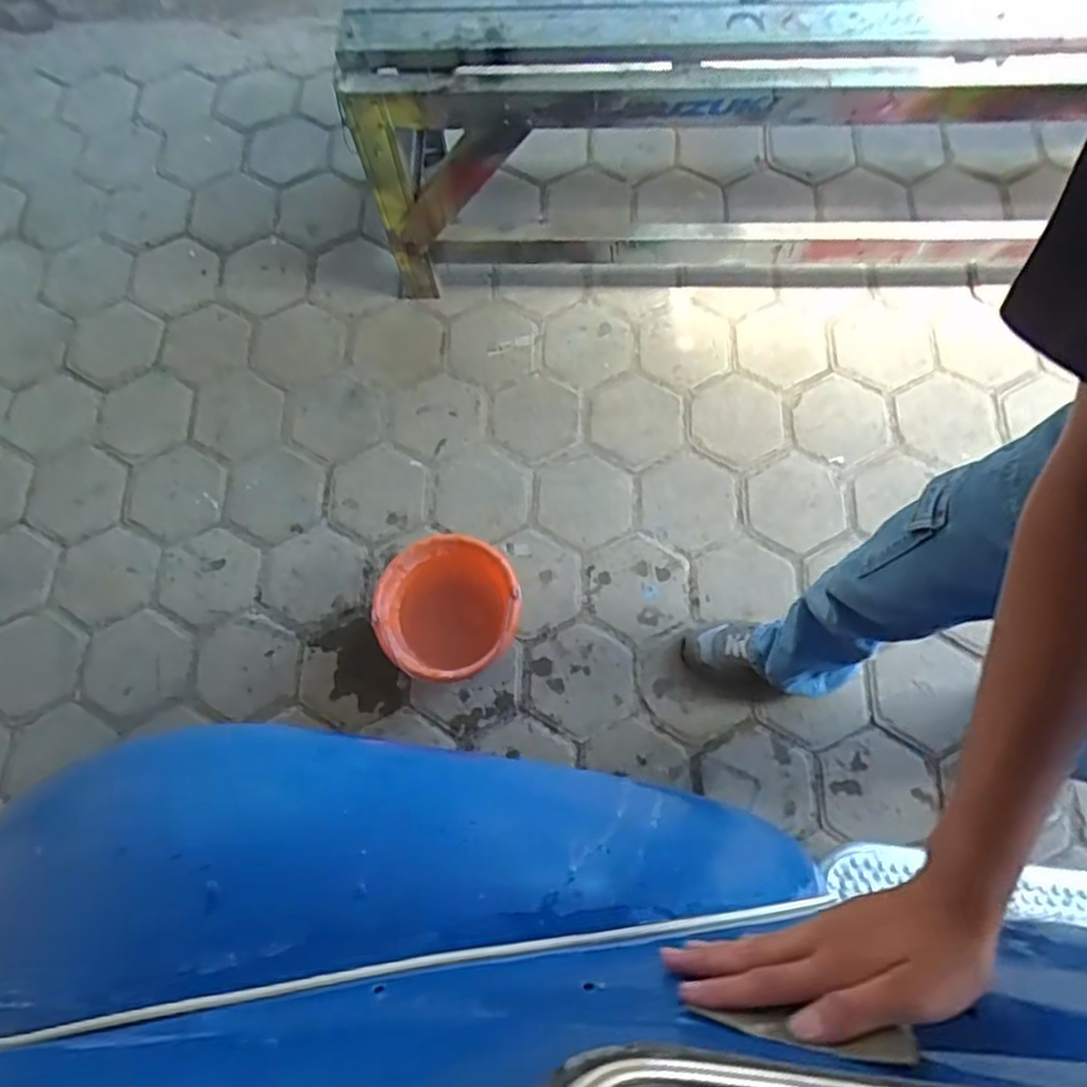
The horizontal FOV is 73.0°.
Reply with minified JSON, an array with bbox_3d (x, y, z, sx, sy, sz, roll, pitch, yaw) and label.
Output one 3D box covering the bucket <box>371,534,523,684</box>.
[{"bbox_3d":[-0.162,0.126,1.296,0.242,0.169,0.240,0,72,0],"label":"bucket"}]

